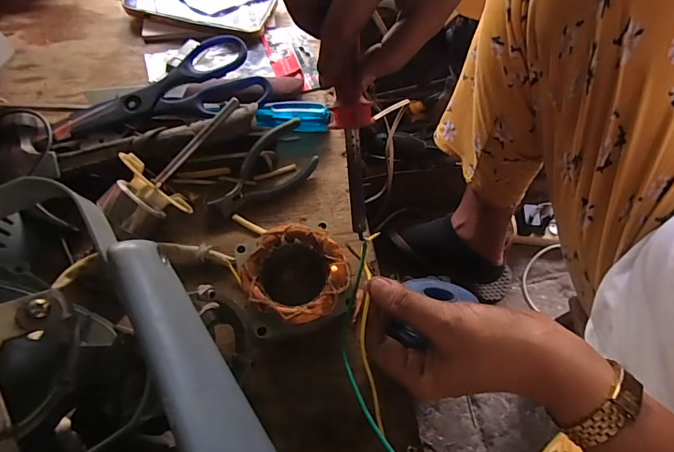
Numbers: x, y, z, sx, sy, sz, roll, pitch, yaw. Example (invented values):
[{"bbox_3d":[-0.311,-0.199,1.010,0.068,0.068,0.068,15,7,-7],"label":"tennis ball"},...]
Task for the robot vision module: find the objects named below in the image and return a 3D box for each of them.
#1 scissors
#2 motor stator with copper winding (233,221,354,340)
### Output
[{"bbox_3d":[-0.161,-0.132,0.373,0.185,0.015,0.076,-13,78,-7],"label":"scissors"},{"bbox_3d":[-0.030,0.043,0.300,0.074,0.046,0.078,1,61,-2],"label":"motor stator with copper winding"}]

